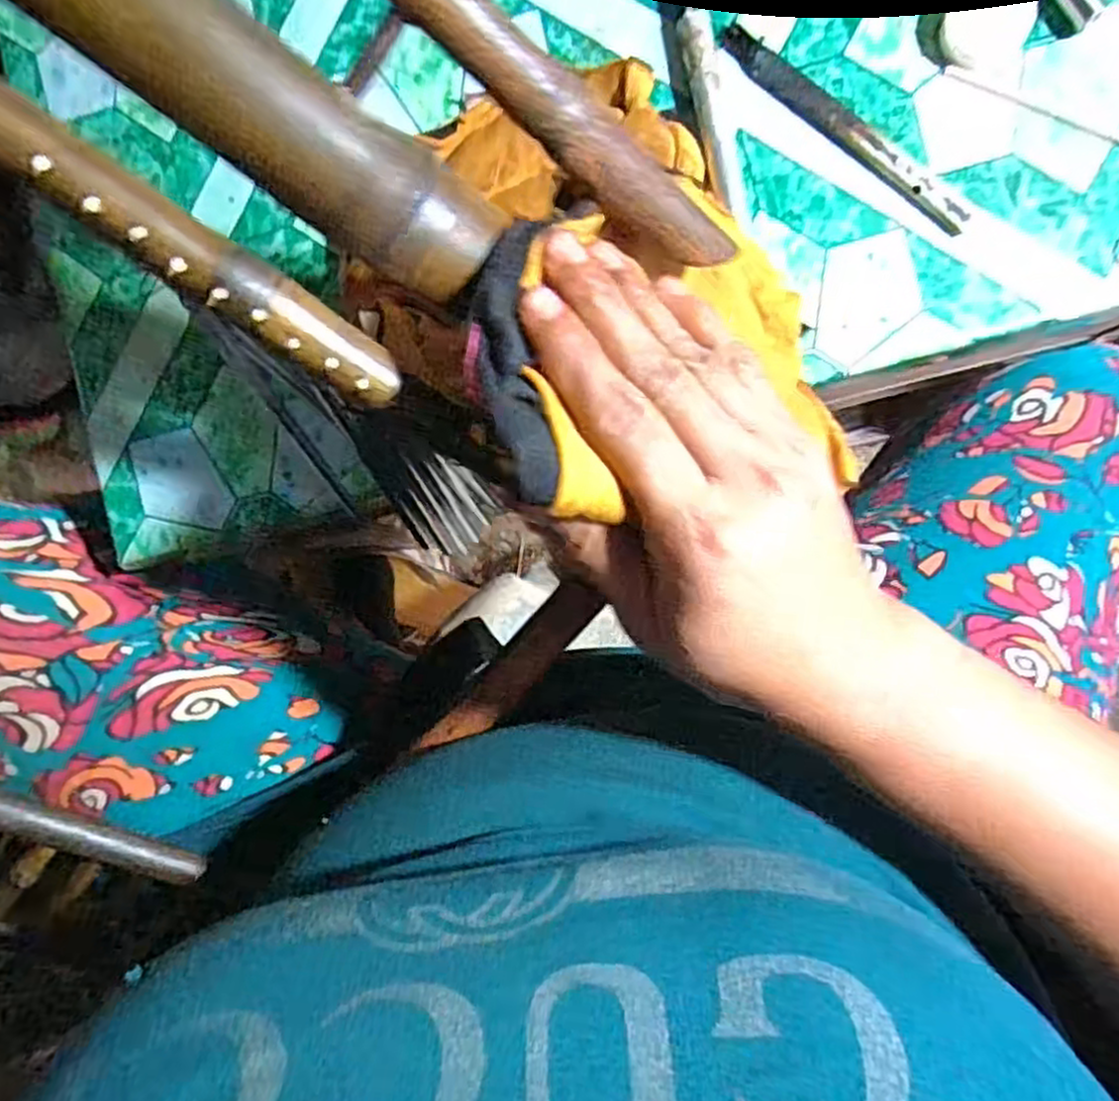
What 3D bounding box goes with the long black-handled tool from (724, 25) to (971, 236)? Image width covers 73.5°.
[{"bbox_3d":[0.118,-0.174,0.310,0.124,0.008,0.011,42,95,4],"label":"long black-handled tool"}]

